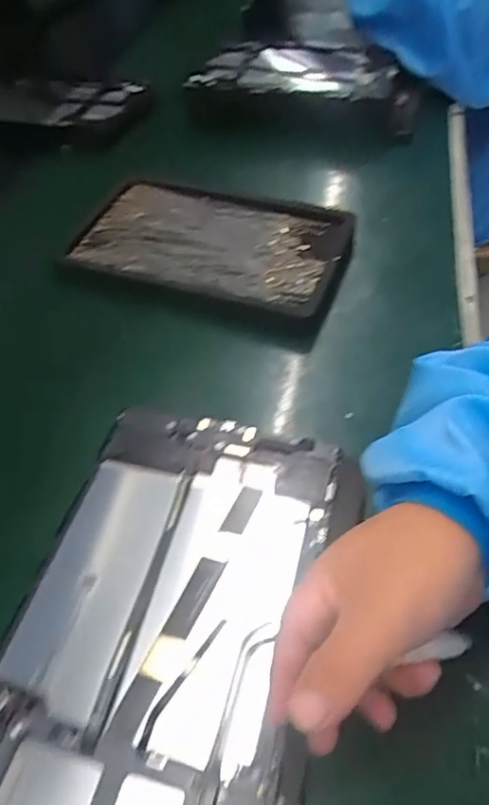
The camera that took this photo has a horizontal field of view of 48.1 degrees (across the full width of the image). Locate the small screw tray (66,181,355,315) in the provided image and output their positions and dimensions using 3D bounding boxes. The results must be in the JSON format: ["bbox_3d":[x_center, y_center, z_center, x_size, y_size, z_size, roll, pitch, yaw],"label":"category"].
[{"bbox_3d":[-0.029,-0.147,0.509,0.238,0.030,0.155,15,53,15],"label":"small screw tray"}]

